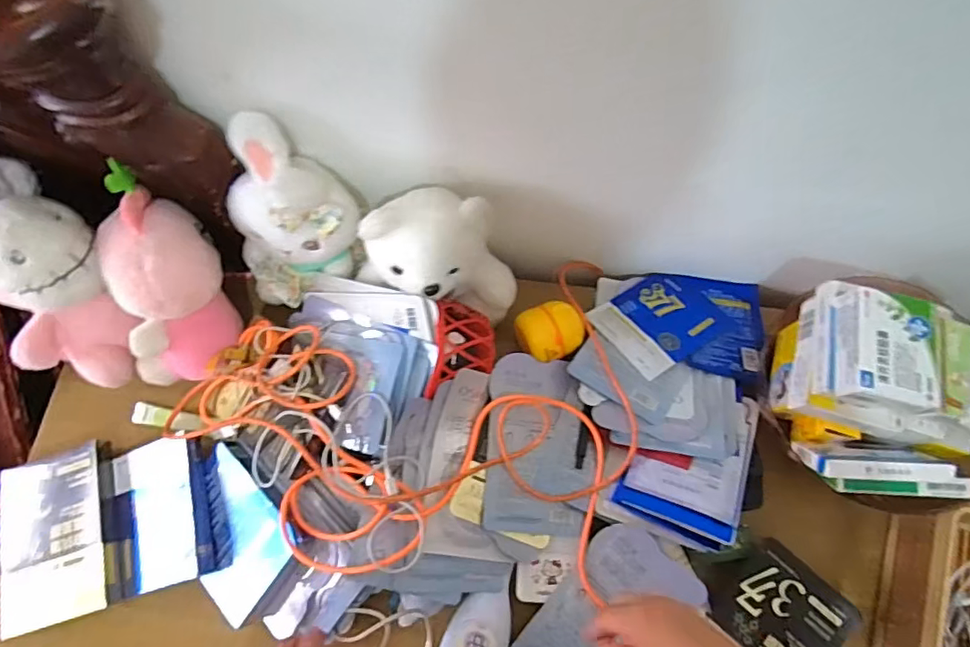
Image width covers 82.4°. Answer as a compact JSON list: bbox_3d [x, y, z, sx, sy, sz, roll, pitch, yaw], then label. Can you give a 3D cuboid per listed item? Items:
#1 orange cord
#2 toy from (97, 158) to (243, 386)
[{"bbox_3d":[-0.088,0.122,0.600,0.508,0.087,0.326,-12,70,-3],"label":"orange cord"},{"bbox_3d":[-0.339,-0.044,0.594,0.096,0.244,0.100,3,35,2],"label":"toy"}]

